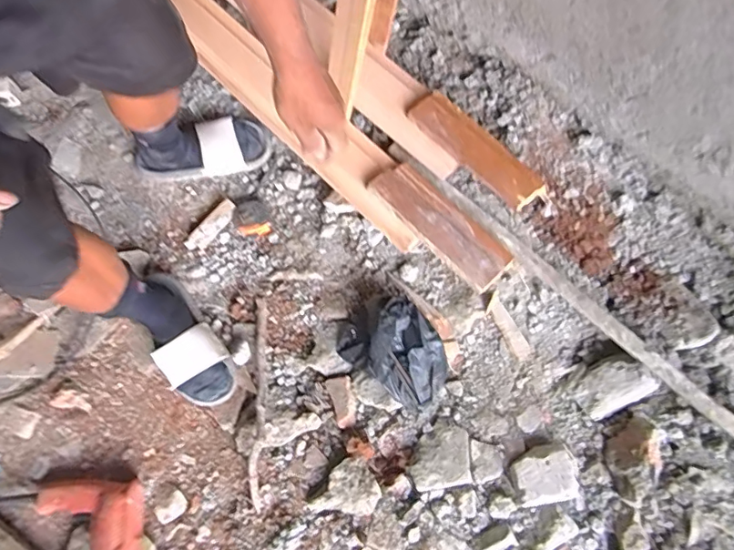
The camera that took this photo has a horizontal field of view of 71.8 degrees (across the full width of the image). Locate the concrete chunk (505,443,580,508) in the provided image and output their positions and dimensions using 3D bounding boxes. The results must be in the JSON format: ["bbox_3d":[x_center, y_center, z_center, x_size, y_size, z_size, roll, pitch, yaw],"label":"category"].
[{"bbox_3d":[0.296,0.334,0.847,0.109,0.039,0.089,-11,75,-3],"label":"concrete chunk"}]

